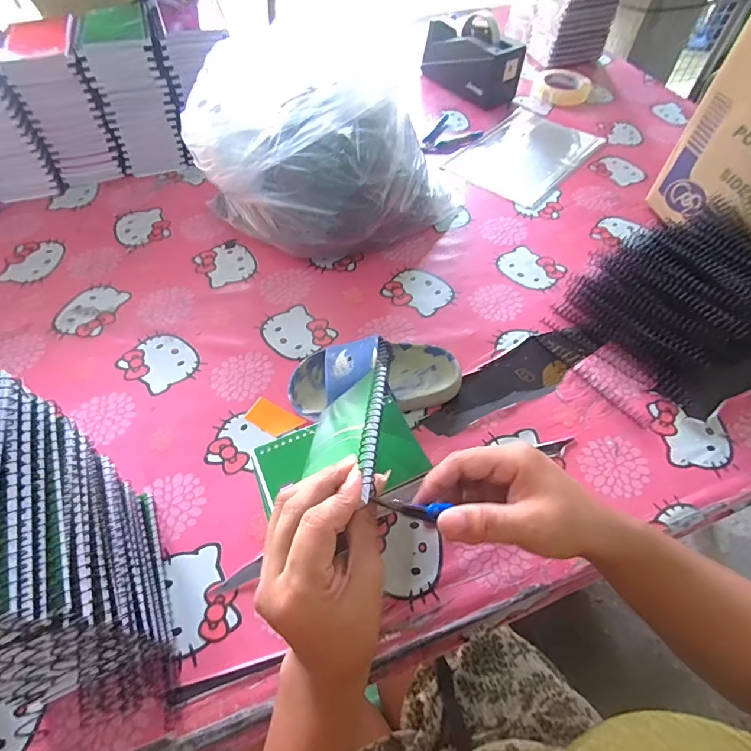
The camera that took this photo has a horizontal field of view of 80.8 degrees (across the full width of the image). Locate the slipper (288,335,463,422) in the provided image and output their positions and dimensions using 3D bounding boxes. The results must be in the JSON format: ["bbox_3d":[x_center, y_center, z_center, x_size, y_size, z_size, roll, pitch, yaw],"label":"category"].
[{"bbox_3d":[0.000,-0.003,0.457,0.177,0.054,0.079,-9,55,-7],"label":"slipper"}]

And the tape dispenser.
[{"bbox_3d":[0.178,-0.600,0.831,0.092,0.099,0.199,-23,58,-16],"label":"tape dispenser"}]

